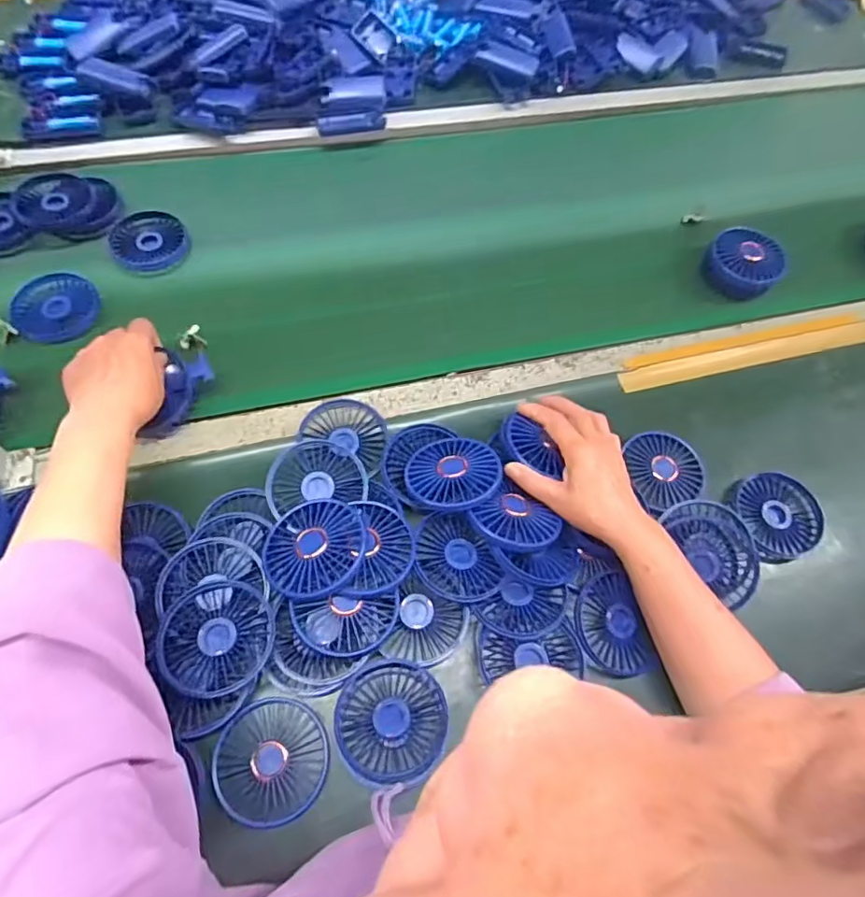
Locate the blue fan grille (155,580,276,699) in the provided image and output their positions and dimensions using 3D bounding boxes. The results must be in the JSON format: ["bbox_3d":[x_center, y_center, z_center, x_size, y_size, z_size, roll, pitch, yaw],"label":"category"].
[{"bbox_3d":[-0.176,0.151,0.469,0.085,0.012,0.089,2,62,-3],"label":"blue fan grille"}]

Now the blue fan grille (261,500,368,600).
[{"bbox_3d":[-0.103,0.084,0.486,0.095,0.019,0.085,-10,54,8],"label":"blue fan grille"}]

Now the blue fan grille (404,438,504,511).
[{"bbox_3d":[0.019,0.021,0.539,0.085,0.013,0.085,-14,50,2],"label":"blue fan grille"}]

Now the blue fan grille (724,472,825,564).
[{"bbox_3d":[0.360,0.068,0.601,0.086,0.023,0.089,2,62,-3],"label":"blue fan grille"}]

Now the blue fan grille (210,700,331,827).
[{"bbox_3d":[-0.128,0.249,0.462,0.085,0.015,0.087,2,62,-3],"label":"blue fan grille"}]

